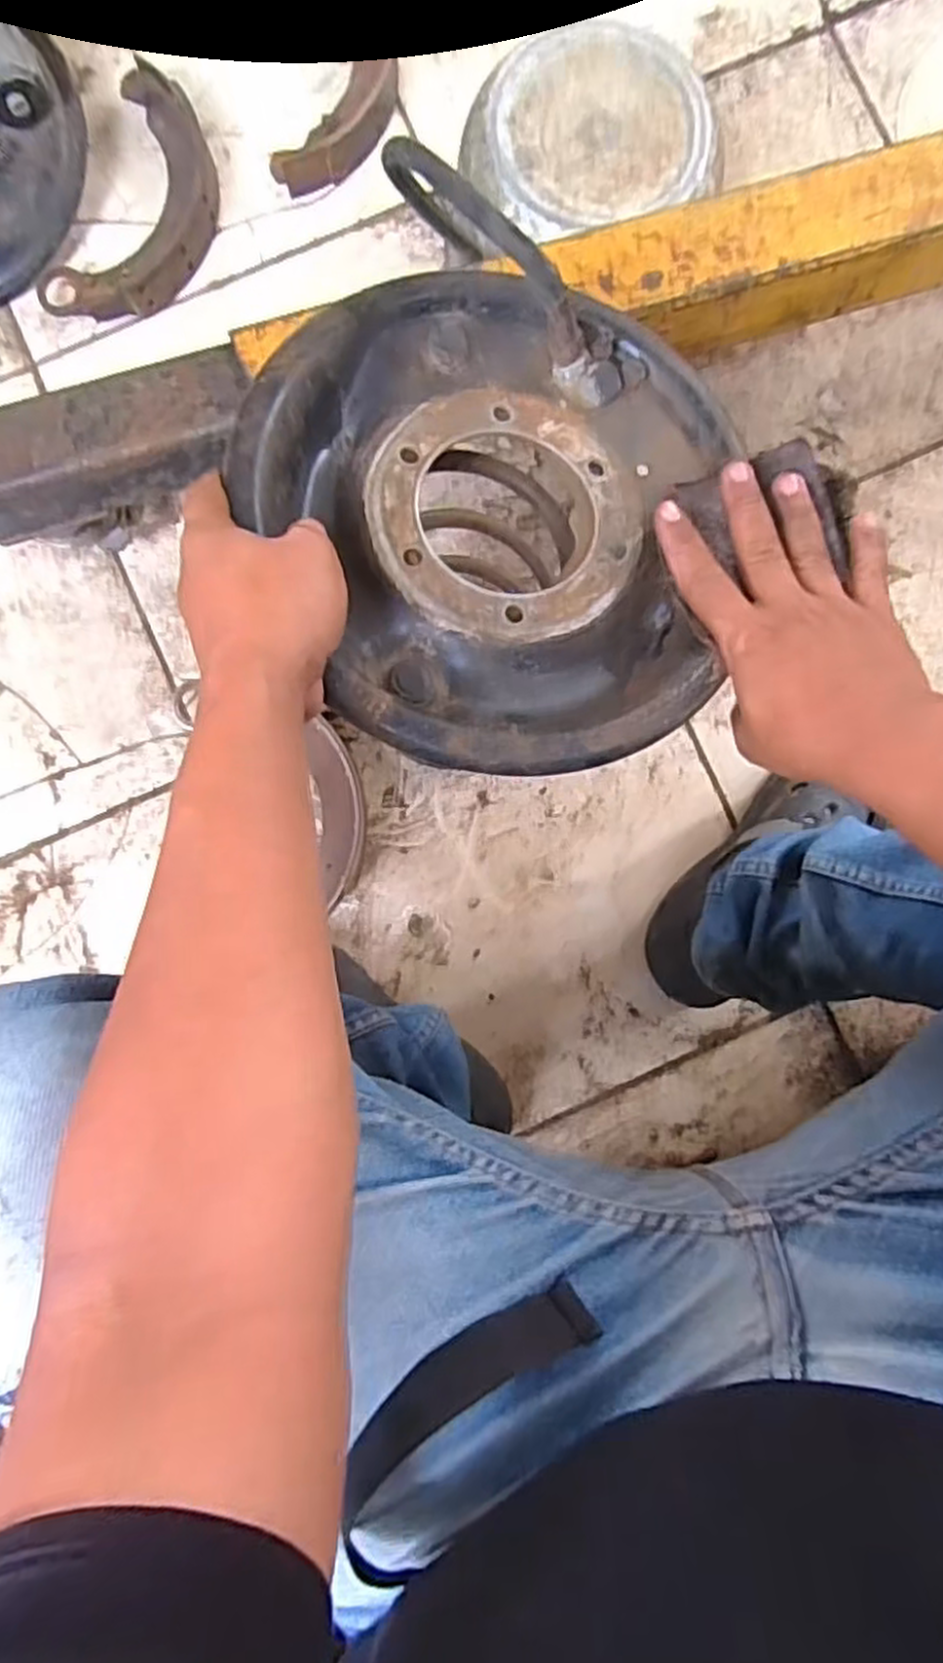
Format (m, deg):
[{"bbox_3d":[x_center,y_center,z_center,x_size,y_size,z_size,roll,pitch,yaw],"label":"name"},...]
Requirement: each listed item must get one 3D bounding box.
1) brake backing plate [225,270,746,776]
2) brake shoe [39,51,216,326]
[{"bbox_3d":[0.008,-0.158,0.389,0.234,0.063,0.250,0,89,-1],"label":"brake backing plate"},{"bbox_3d":[-0.293,-0.551,0.698,0.114,0.034,0.214,24,87,1],"label":"brake shoe"}]

